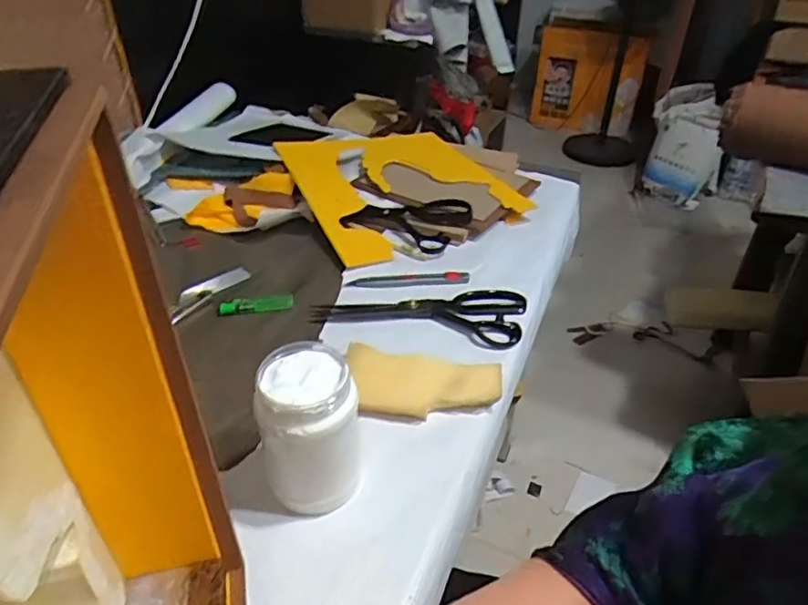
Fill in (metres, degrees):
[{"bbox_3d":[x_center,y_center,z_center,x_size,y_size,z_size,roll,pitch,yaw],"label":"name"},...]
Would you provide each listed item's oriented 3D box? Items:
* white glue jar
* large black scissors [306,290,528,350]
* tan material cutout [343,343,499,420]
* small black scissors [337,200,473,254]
[{"bbox_3d":[-0.076,0.104,0.469,0.069,0.126,0.074,1,38,-1],"label":"white glue jar"},{"bbox_3d":[0.018,0.007,0.688,0.244,0.013,0.098,5,38,5],"label":"large black scissors"},{"bbox_3d":[0.016,0.081,0.581,0.154,0.011,0.072,8,55,7],"label":"tan material cutout"},{"bbox_3d":[0.007,-0.121,0.827,0.159,0.017,0.100,18,58,18],"label":"small black scissors"}]

